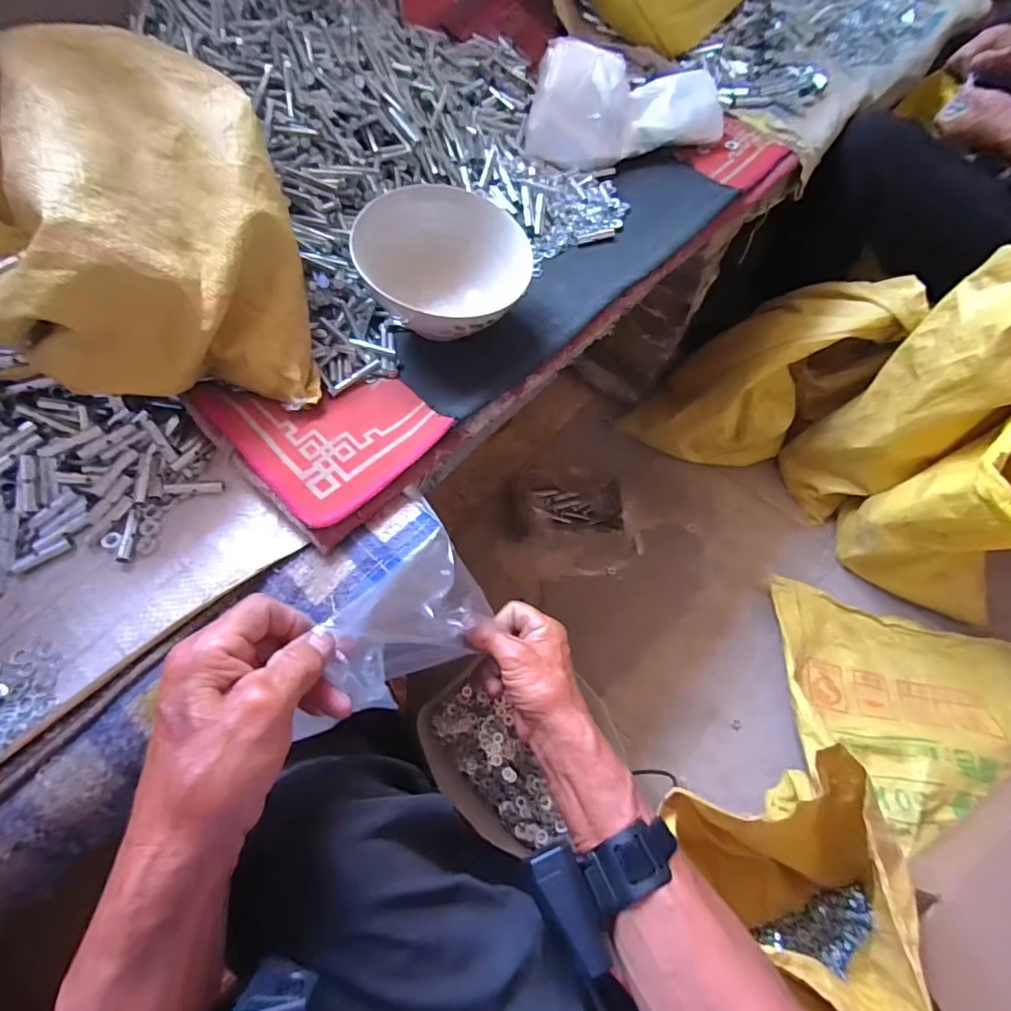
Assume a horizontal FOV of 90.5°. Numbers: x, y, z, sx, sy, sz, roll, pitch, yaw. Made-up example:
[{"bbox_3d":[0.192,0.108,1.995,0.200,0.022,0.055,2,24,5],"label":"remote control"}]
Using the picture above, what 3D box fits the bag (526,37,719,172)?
[{"bbox_3d":[0.145,-0.495,0.606,0.251,0.084,0.127,-19,66,-11],"label":"bag"}]

